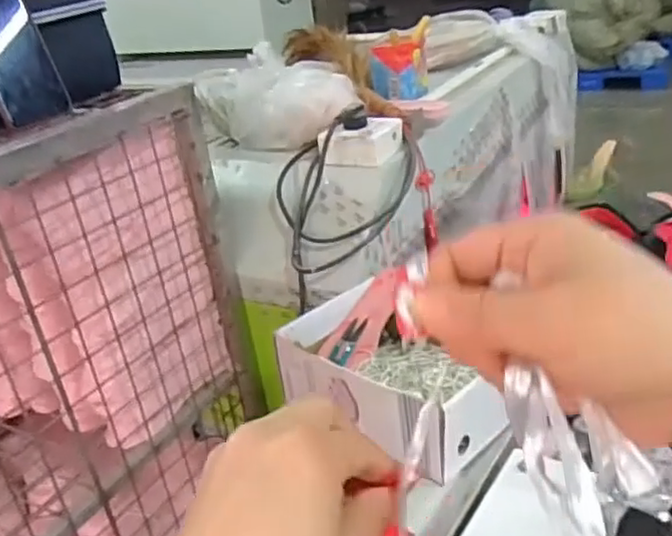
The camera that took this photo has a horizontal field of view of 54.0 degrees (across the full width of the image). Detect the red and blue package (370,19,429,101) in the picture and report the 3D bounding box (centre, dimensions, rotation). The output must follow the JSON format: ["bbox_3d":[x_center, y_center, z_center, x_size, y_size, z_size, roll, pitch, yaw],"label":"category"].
[{"bbox_3d":[0.112,-0.343,1.103,0.101,0.135,0.069,-27,32,-34],"label":"red and blue package"}]

